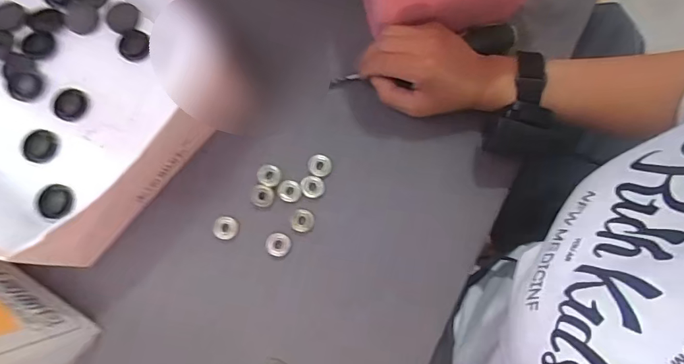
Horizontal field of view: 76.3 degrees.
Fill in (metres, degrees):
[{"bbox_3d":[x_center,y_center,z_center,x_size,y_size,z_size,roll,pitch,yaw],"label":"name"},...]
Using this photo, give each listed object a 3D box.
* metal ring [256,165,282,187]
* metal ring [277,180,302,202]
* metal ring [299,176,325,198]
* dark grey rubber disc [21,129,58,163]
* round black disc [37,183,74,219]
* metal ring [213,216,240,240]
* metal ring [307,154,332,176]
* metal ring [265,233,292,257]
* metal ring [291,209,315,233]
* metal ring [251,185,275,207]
[{"bbox_3d":[-0.071,-0.007,0.419,0.023,0.004,0.021,11,79,1],"label":"metal ring"},{"bbox_3d":[-0.050,0.008,0.415,0.023,0.004,0.020,11,79,1],"label":"metal ring"},{"bbox_3d":[-0.028,0.005,0.417,0.024,0.004,0.021,21,80,3],"label":"metal ring"},{"bbox_3d":[-0.292,-0.035,0.419,0.029,0.006,0.031,15,79,2],"label":"dark grey rubber disc"},{"bbox_3d":[-0.269,0.017,0.407,0.030,0.004,0.030,0,79,-1],"label":"round black disc"},{"bbox_3d":[-0.108,0.043,0.406,0.023,0.004,0.021,0,79,-1],"label":"metal ring"},{"bbox_3d":[-0.022,-0.016,0.424,0.022,0.005,0.023,0,79,-1],"label":"metal ring"},{"bbox_3d":[-0.060,0.058,0.405,0.023,0.004,0.021,0,79,-1],"label":"metal ring"},{"bbox_3d":[-0.037,0.036,0.410,0.021,0.004,0.021,0,79,-1],"label":"metal ring"},{"bbox_3d":[-0.075,0.013,0.411,0.021,0.004,0.020,24,80,4],"label":"metal ring"}]

